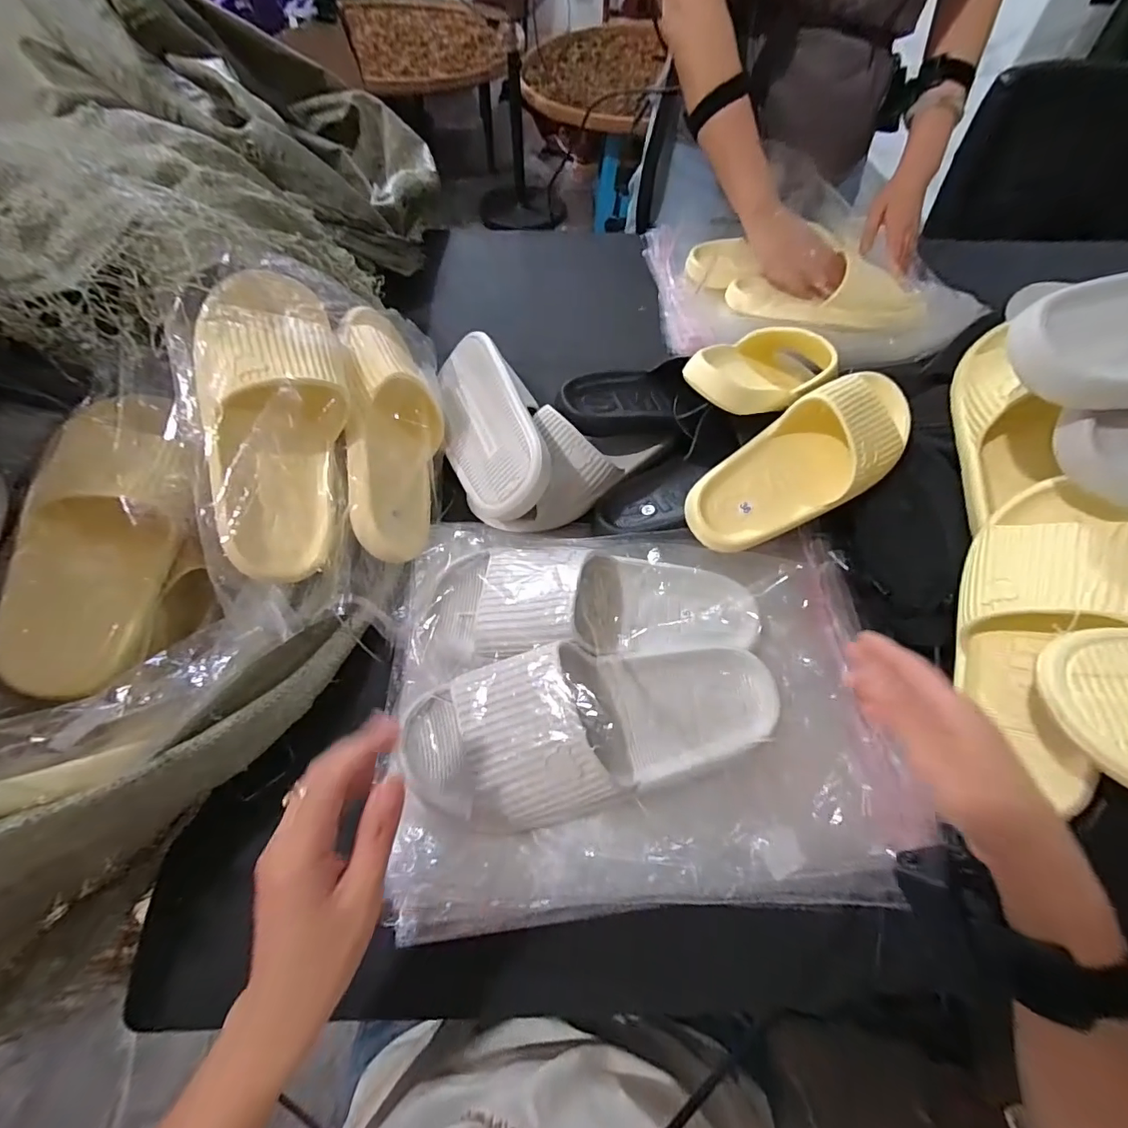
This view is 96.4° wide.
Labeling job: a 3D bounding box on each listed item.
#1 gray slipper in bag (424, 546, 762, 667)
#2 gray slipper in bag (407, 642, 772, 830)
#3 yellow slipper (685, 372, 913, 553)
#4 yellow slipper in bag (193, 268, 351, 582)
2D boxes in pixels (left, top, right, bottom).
[{"bbox_3d":[0.025,0.029,0.410,0.270,0.070,0.088,0,59,-1],"label":"gray slipper in bag"},{"bbox_3d":[0.022,0.115,0.360,0.272,0.077,0.100,-8,59,-6],"label":"gray slipper in bag"},{"bbox_3d":[0.217,-0.095,0.443,0.236,0.073,0.090,-33,63,0],"label":"yellow slipper"},{"bbox_3d":[-0.234,-0.114,0.405,0.097,0.077,0.252,-1,92,-2],"label":"yellow slipper in bag"}]

